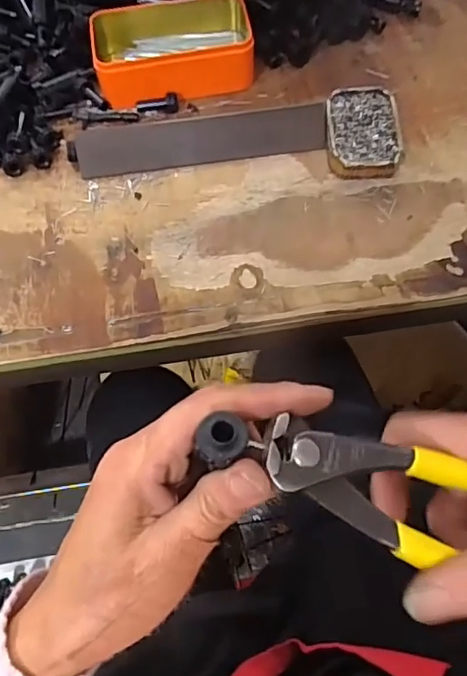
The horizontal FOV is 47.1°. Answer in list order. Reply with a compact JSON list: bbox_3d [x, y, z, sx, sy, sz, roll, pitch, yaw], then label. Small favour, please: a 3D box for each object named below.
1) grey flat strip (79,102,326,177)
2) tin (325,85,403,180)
[{"bbox_3d":[-0.027,-0.175,0.473,0.215,0.009,0.040,-8,108,-3],"label":"grey flat strip"},{"bbox_3d":[0.114,-0.179,0.471,0.062,0.023,0.088,-4,66,-1],"label":"tin"}]

